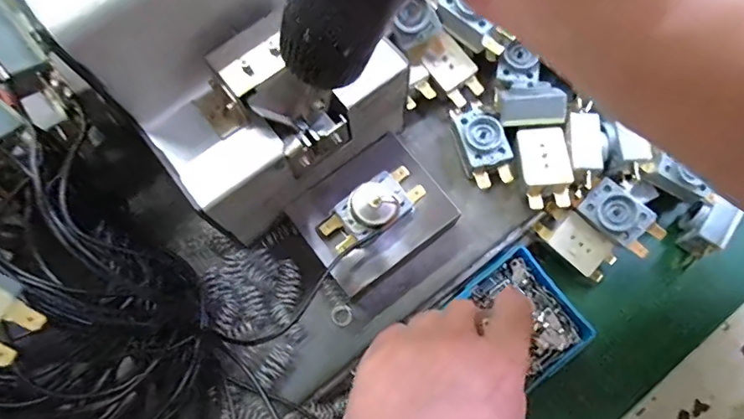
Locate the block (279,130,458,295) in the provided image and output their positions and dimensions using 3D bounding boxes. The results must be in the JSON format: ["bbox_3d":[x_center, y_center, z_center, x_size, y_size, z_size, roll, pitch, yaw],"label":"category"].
[{"bbox_3d":[0.000,0.004,0.290,0.079,0.025,0.066,-37,77,-11],"label":"block"}]

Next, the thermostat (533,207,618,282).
[{"bbox_3d":[0.133,0.021,0.317,0.055,0.018,0.027,39,92,-7],"label":"thermostat"}]

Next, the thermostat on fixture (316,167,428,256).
[{"bbox_3d":[0.002,-0.001,0.272,0.059,0.019,0.028,-40,77,-11],"label":"thermostat on fixture"}]

